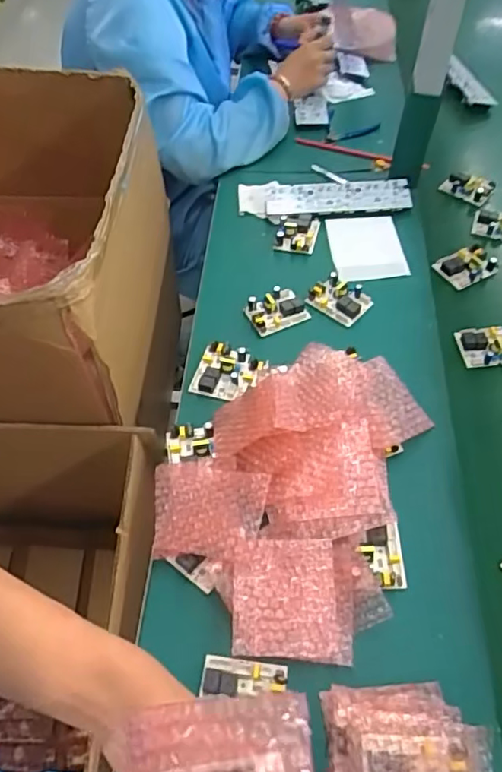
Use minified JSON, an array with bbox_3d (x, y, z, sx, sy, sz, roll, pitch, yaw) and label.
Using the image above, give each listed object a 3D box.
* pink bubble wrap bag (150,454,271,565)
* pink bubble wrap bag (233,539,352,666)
[{"bbox_3d":[-0.048,0.134,0.639,0.132,0.017,0.115,-3,51,17],"label":"pink bubble wrap bag"},{"bbox_3d":[0.041,0.214,0.580,0.116,0.020,0.113,2,54,-1],"label":"pink bubble wrap bag"}]

